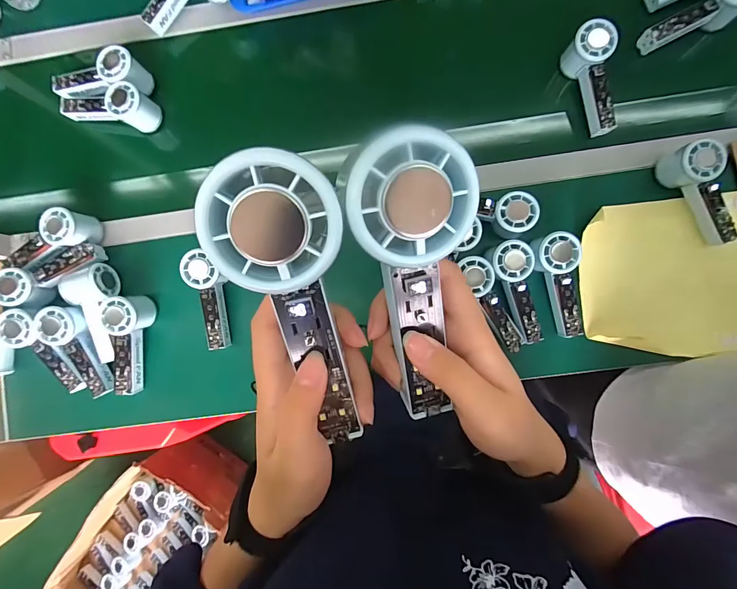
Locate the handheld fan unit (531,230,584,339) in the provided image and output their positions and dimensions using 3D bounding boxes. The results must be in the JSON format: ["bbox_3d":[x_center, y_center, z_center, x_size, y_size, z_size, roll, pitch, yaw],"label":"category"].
[{"bbox_3d":[0.276,-0.013,0.531,0.061,0.029,0.151,-14,101,2],"label":"handheld fan unit"}]

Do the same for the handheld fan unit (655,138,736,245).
[{"bbox_3d":[0.483,-0.145,0.522,0.049,0.059,0.155,-32,87,1],"label":"handheld fan unit"}]

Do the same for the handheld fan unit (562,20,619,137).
[{"bbox_3d":[0.332,-0.316,0.542,0.051,0.056,0.146,-6,88,2],"label":"handheld fan unit"}]

